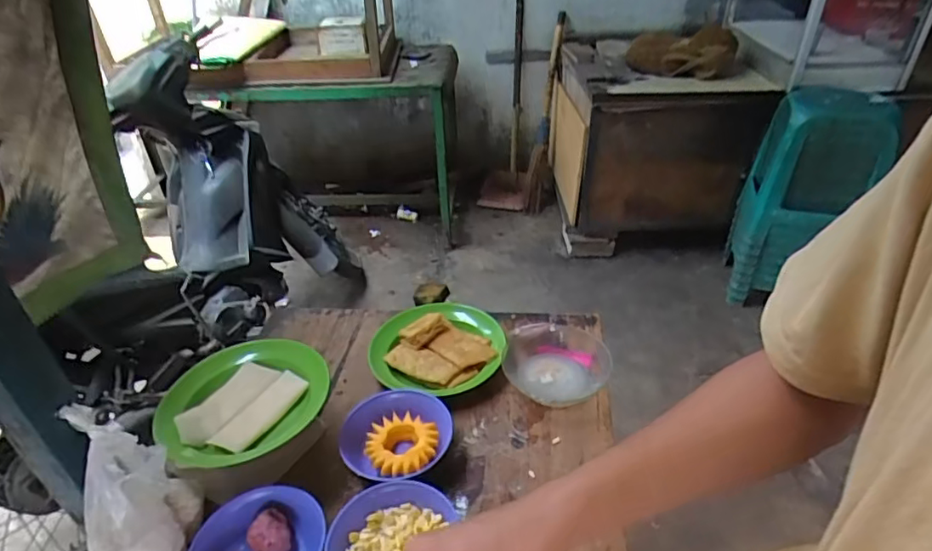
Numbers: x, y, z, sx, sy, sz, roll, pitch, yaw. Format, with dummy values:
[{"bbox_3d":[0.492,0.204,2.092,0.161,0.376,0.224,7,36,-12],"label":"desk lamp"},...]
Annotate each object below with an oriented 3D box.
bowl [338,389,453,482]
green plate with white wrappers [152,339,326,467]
[{"bbox_3d":[-0.091,0.217,0.753,0.143,0.053,0.142,0,37,0],"label":"bowl"},{"bbox_3d":[-0.290,0.160,0.744,0.208,0.043,0.201,0,37,0],"label":"green plate with white wrappers"}]

